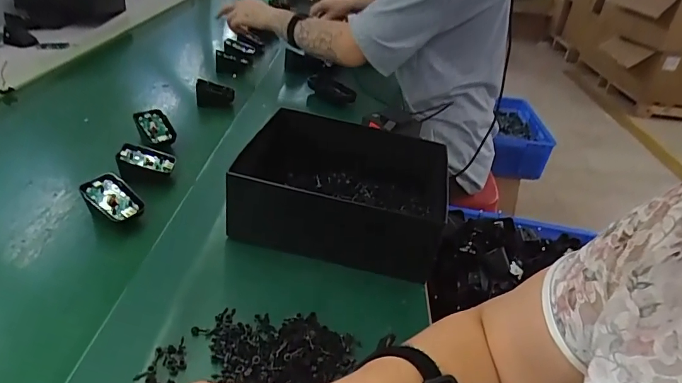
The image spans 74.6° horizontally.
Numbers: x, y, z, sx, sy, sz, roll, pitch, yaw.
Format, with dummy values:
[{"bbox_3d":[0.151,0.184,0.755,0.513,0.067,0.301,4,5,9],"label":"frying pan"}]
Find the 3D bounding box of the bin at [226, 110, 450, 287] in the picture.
[{"bbox_3d":[0.000,-0.010,0.567,0.242,0.097,0.193,9,34,5],"label":"bin"}]

